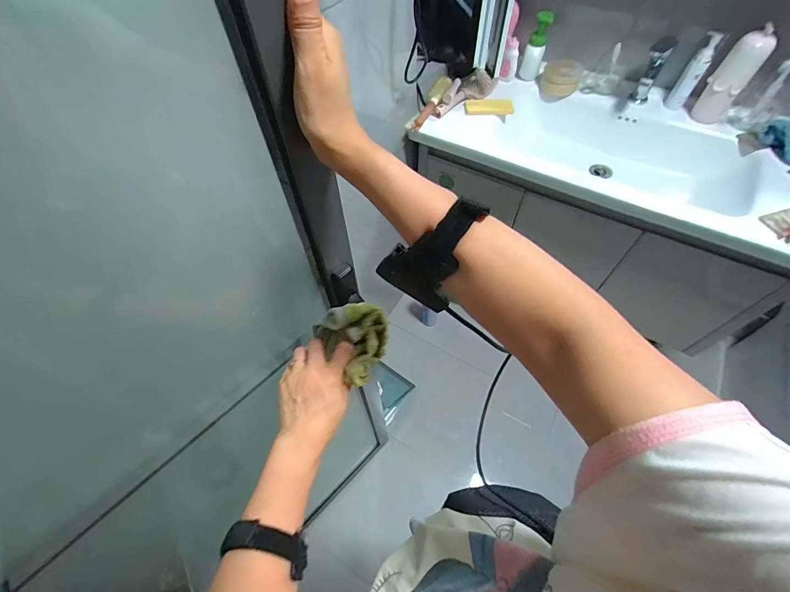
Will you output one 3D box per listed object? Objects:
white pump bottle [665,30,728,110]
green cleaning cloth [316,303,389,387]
[{"bbox_3d":[0.775,-0.581,0.948,0.044,0.191,0.050,31,59,19],"label":"white pump bottle"},{"bbox_3d":[-0.044,0.048,0.429,0.076,0.043,0.074,39,62,23],"label":"green cleaning cloth"}]

